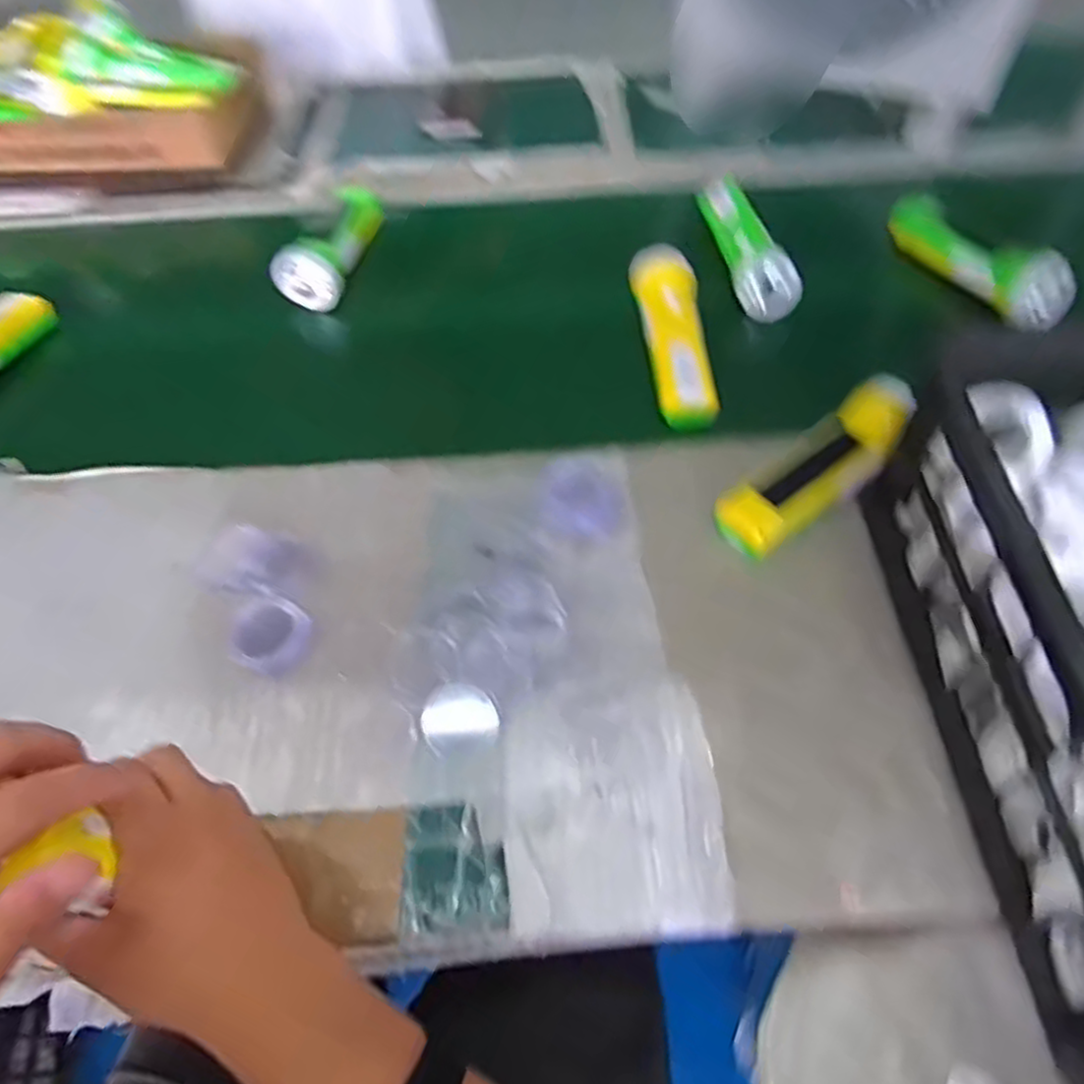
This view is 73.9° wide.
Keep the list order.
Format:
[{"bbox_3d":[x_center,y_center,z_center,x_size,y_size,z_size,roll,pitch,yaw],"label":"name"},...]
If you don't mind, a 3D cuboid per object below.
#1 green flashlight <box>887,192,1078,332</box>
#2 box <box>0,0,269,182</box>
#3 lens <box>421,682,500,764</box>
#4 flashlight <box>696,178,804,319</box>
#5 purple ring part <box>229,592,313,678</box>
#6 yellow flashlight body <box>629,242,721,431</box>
[{"bbox_3d":[0.393,-0.259,0.660,0.050,0.046,0.180,-28,58,-17],"label":"green flashlight"},{"bbox_3d":[-0.553,-0.509,0.844,0.434,0.146,0.176,-11,54,-6],"label":"box"},{"bbox_3d":[-0.049,0.109,0.434,0.045,0.009,0.043,-1,54,1],"label":"lens"},{"bbox_3d":[0.188,-0.286,0.691,0.058,0.050,0.178,-11,54,-6],"label":"flashlight"},{"bbox_3d":[-0.174,0.060,0.463,0.051,0.012,0.048,-1,54,1],"label":"purple ring part"},{"bbox_3d":[0.111,-0.180,0.609,0.046,0.041,0.176,-6,66,-3],"label":"yellow flashlight body"}]

